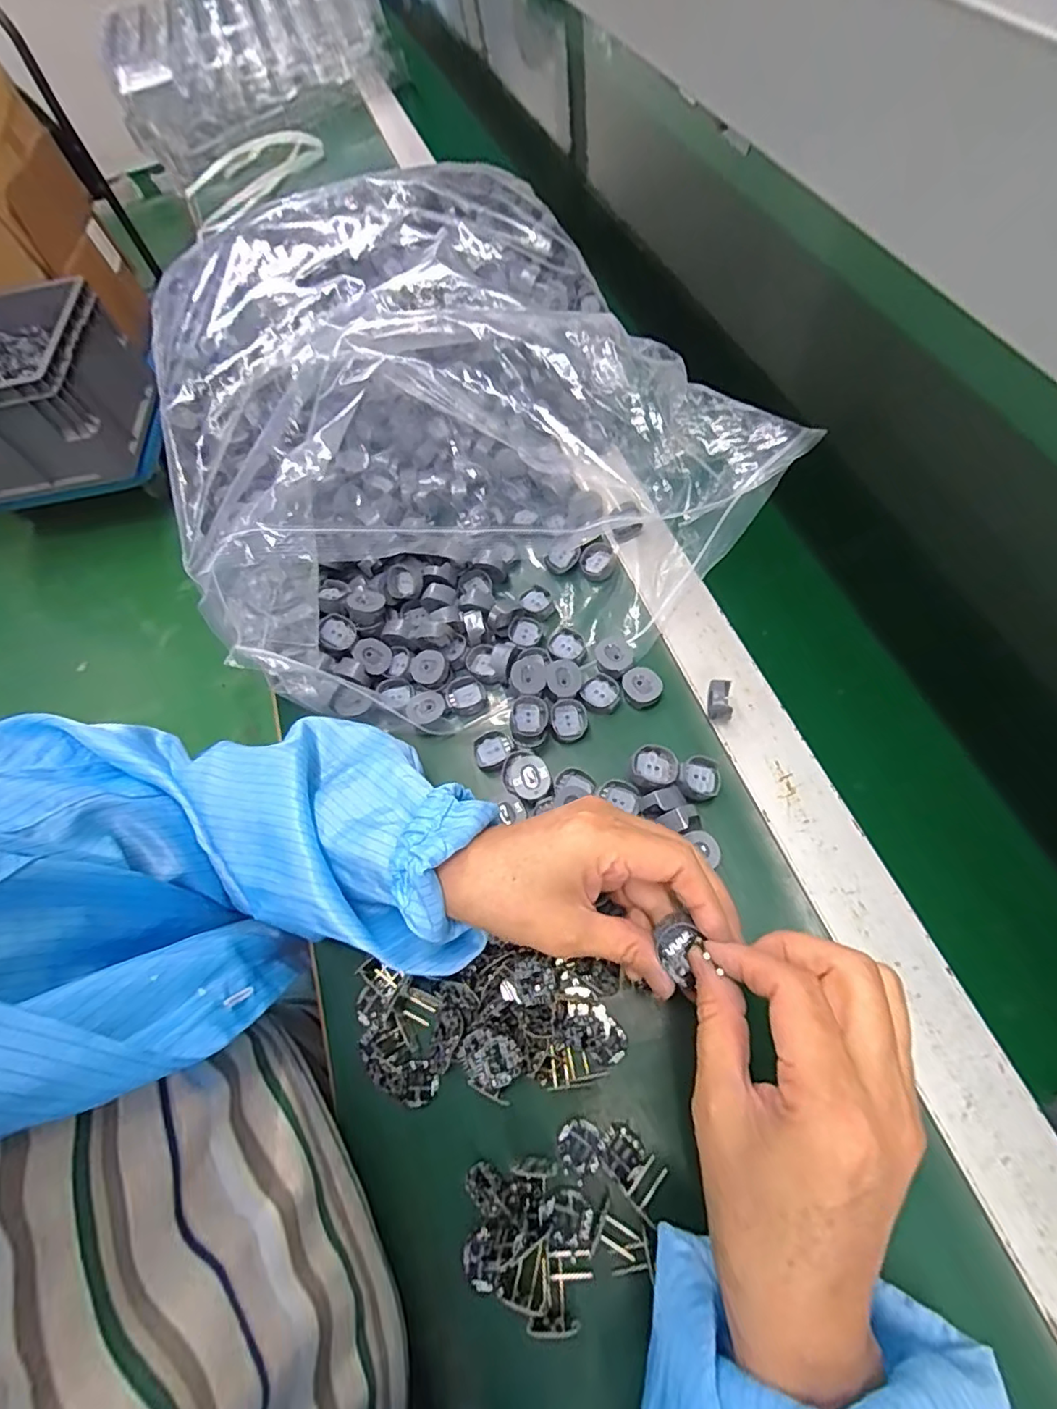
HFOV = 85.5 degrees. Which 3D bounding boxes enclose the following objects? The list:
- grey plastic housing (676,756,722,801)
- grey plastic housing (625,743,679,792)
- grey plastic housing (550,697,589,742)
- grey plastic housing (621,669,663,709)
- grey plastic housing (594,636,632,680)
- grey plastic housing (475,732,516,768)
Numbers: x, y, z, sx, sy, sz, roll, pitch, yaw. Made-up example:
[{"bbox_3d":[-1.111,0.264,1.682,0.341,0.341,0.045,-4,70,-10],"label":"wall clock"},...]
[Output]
[{"bbox_3d":[0.108,0.049,0.367,0.030,0.022,0.026,-22,63,-3],"label":"grey plastic housing"},{"bbox_3d":[0.079,0.043,0.372,0.031,0.026,0.029,-3,64,6],"label":"grey plastic housing"},{"bbox_3d":[0.029,0.011,0.402,0.026,0.011,0.027,-7,65,-4],"label":"grey plastic housing"},{"bbox_3d":[0.080,-0.013,0.403,0.025,0.012,0.027,-18,63,-1],"label":"grey plastic housing"},{"bbox_3d":[0.062,-0.035,0.418,0.026,0.011,0.030,29,71,20],"label":"grey plastic housing"},{"bbox_3d":[-0.024,0.033,0.400,0.027,0.010,0.024,-15,63,1],"label":"grey plastic housing"}]

